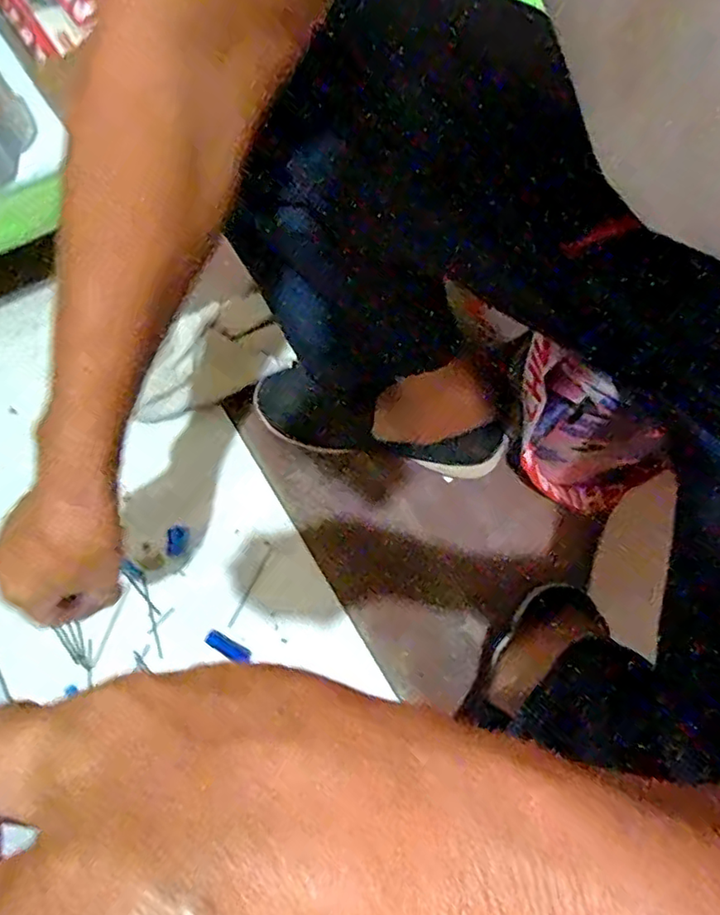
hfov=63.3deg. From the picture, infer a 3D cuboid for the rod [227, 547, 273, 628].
[{"bbox_3d":[-0.111,0.131,0.596,0.004,0.005,0.089,24,71,6],"label":"rod"}]

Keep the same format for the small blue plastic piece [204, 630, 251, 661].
[{"bbox_3d":[-0.129,0.184,0.567,0.047,0.013,0.015,27,71,7],"label":"small blue plastic piece"}]

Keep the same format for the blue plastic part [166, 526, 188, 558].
[{"bbox_3d":[-0.190,0.087,0.604,0.020,0.004,0.032,-2,70,-3],"label":"blue plastic part"}]

